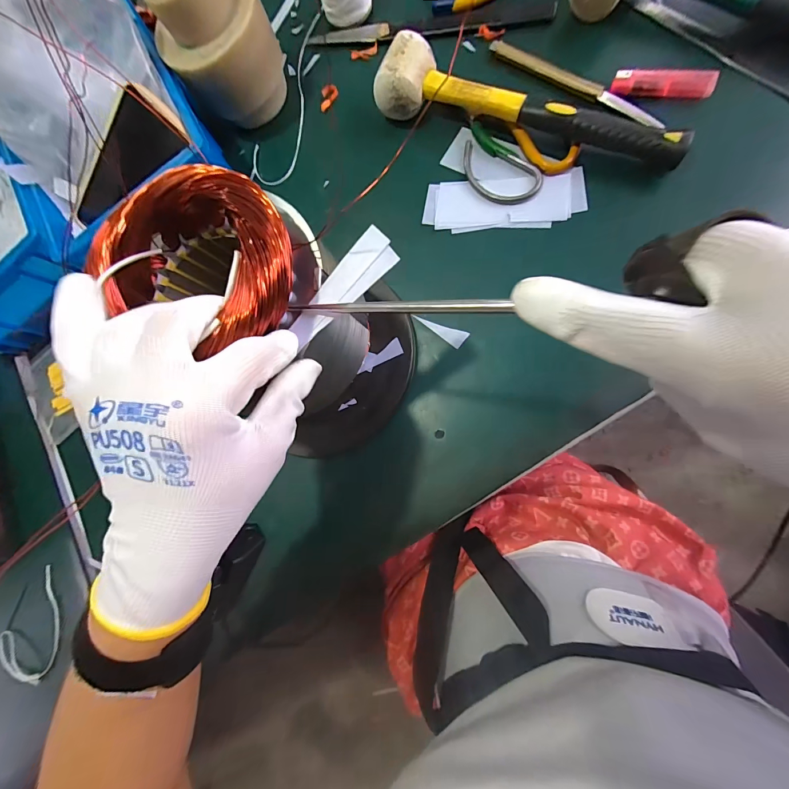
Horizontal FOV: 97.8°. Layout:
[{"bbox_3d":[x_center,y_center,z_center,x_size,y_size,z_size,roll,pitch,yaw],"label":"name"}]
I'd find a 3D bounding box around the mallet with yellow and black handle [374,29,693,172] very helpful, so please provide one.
[{"bbox_3d":[0.115,-0.264,0.312,0.279,0.047,0.055,23,92,16],"label":"mallet with yellow and black handle"}]

